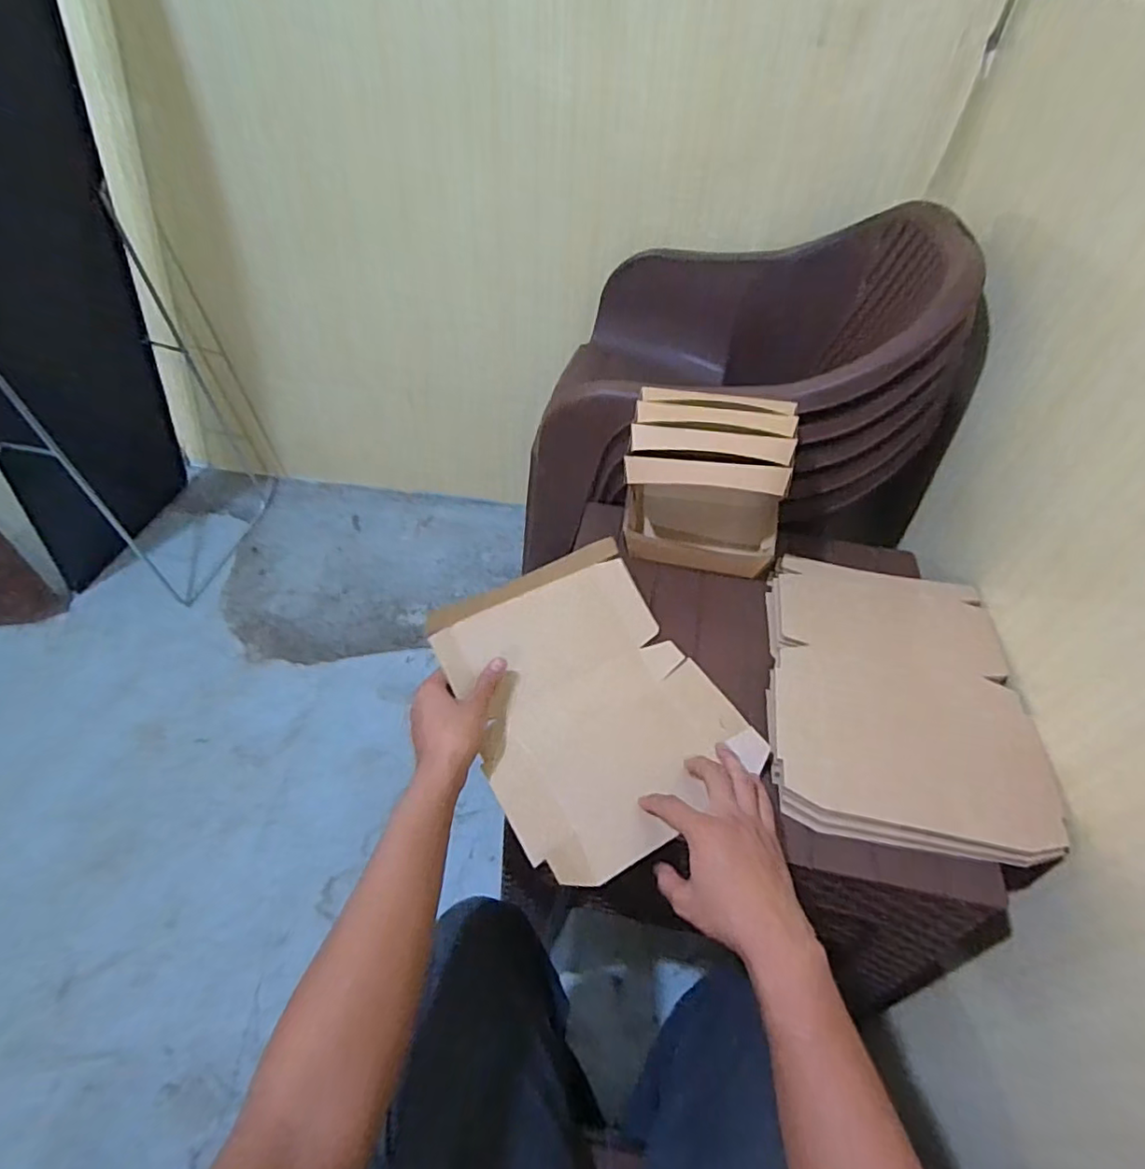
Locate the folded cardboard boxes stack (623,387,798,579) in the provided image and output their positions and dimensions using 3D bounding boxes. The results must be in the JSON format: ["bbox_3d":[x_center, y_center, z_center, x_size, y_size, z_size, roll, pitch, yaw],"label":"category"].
[{"bbox_3d":[0.162,-0.128,0.732,0.189,0.156,0.123,8,49,3],"label":"folded cardboard boxes stack"}]

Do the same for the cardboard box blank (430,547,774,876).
[{"bbox_3d":[0.014,0.112,0.625,0.244,0.054,0.307,-23,54,-22],"label":"cardboard box blank"}]

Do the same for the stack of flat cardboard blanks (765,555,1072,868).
[{"bbox_3d":[0.344,0.109,0.647,0.255,0.022,0.335,10,49,5],"label":"stack of flat cardboard blanks"}]

